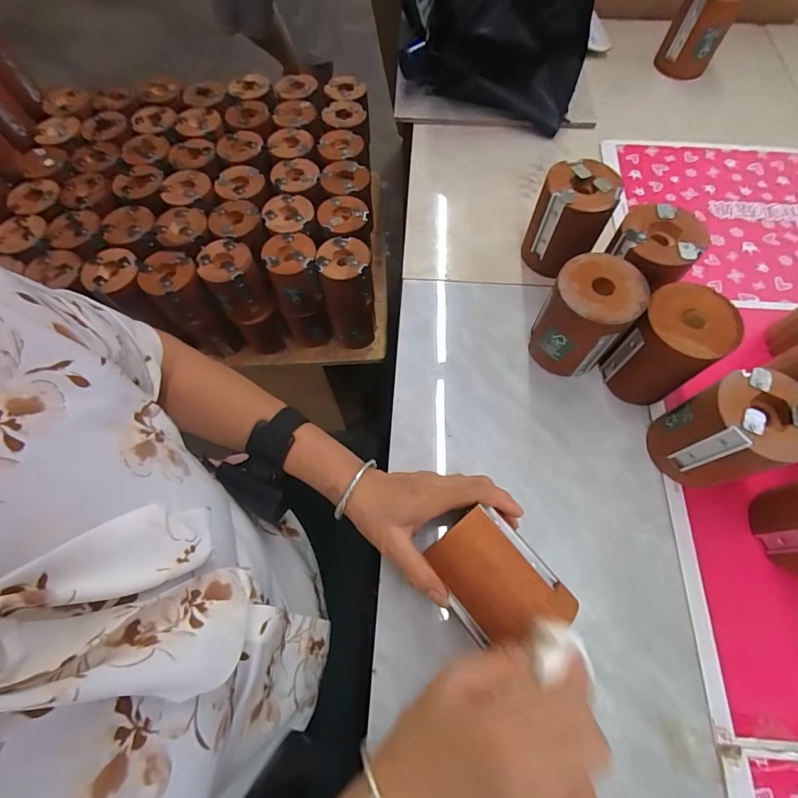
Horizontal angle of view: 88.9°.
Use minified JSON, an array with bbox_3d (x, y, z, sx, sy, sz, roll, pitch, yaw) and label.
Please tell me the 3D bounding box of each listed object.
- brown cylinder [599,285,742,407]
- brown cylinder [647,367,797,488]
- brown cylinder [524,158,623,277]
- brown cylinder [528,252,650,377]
[{"bbox_3d":[0.255,-0.047,0.395,0.070,0.106,0.072,-39,72,-16],"label":"brown cylinder"},{"bbox_3d":[0.289,0.030,0.361,0.080,0.104,0.076,-13,67,-6],"label":"brown cylinder"},{"bbox_3d":[0.189,-0.202,0.461,0.077,0.101,0.074,20,67,8],"label":"brown cylinder"},{"bbox_3d":[0.182,-0.080,0.410,0.074,0.105,0.076,0,66,0],"label":"brown cylinder"}]

